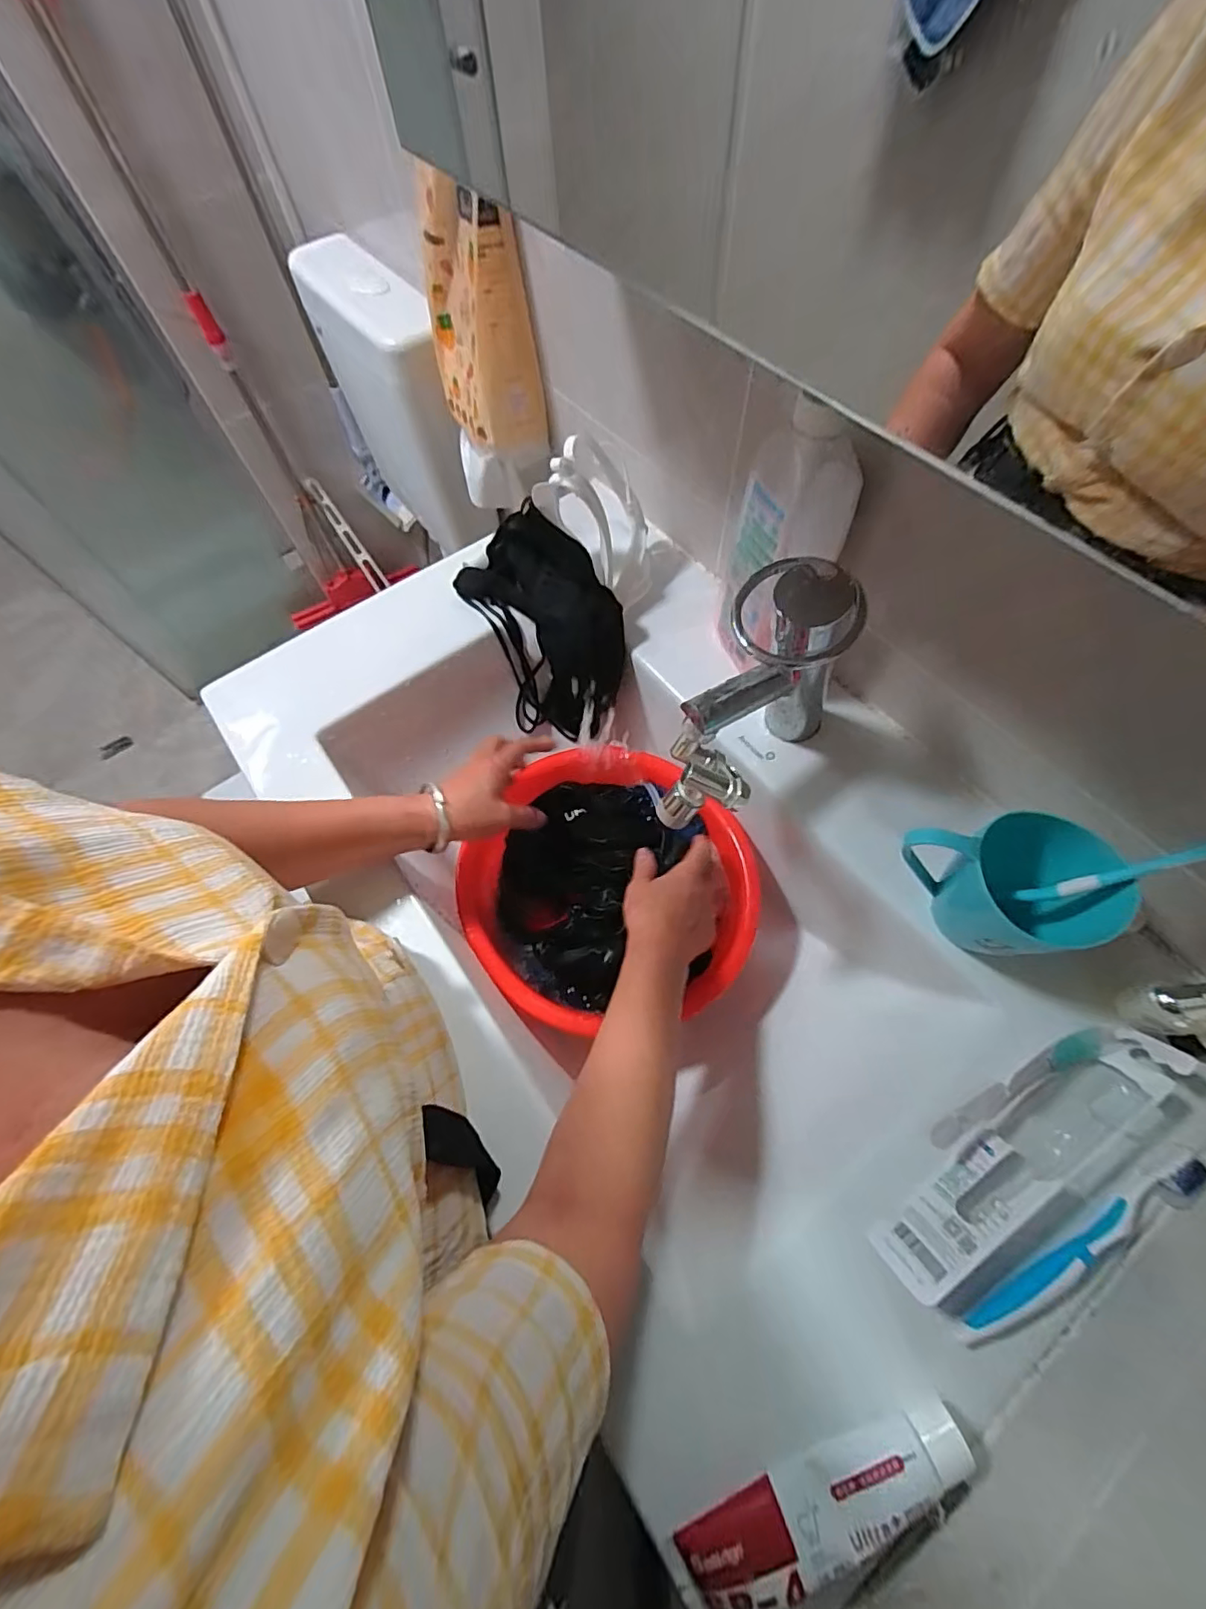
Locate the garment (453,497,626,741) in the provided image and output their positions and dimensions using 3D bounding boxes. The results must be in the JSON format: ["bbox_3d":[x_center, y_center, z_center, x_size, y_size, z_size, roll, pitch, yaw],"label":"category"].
[{"bbox_3d":[-0.051,-0.185,0.601,0.162,0.233,0.054,-12,16,33],"label":"garment"}]

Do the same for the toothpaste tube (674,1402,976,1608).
[{"bbox_3d":[0.116,0.366,0.294,0.158,0.024,0.039,-21,64,-8],"label":"toothpaste tube"}]

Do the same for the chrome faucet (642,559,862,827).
[{"bbox_3d":[0.103,-0.057,0.421,0.079,0.177,0.187,32,69,17],"label":"chrome faucet"}]

